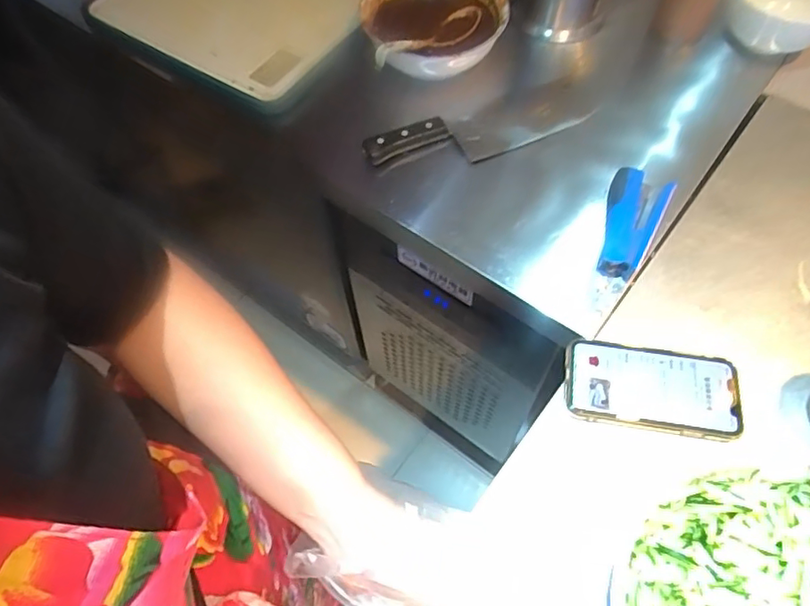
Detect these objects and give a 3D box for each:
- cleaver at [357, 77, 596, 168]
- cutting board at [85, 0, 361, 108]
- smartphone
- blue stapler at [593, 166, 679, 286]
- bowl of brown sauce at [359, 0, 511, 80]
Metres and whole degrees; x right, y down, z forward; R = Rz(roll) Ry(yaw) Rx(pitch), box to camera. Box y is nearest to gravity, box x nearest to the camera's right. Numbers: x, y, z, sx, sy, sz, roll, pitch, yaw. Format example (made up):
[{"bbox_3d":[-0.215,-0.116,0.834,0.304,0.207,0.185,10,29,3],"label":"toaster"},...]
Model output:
[{"bbox_3d":[0.098,-0.212,0.674,0.291,0.029,0.075,-24,69,-13],"label":"cleaver"},{"bbox_3d":[-0.237,-0.425,0.784,0.356,0.023,0.295,29,68,10],"label":"cutting board"},{"bbox_3d":[0.225,0.077,0.522,0.153,0.009,0.080,10,66,2],"label":"smartphone"},{"bbox_3d":[0.233,-0.082,0.592,0.060,0.034,0.120,24,67,8],"label":"blue stapler"},{"bbox_3d":[0.034,-0.357,0.724,0.176,0.061,0.169,-8,67,-6],"label":"bowl of brown sauce"}]

